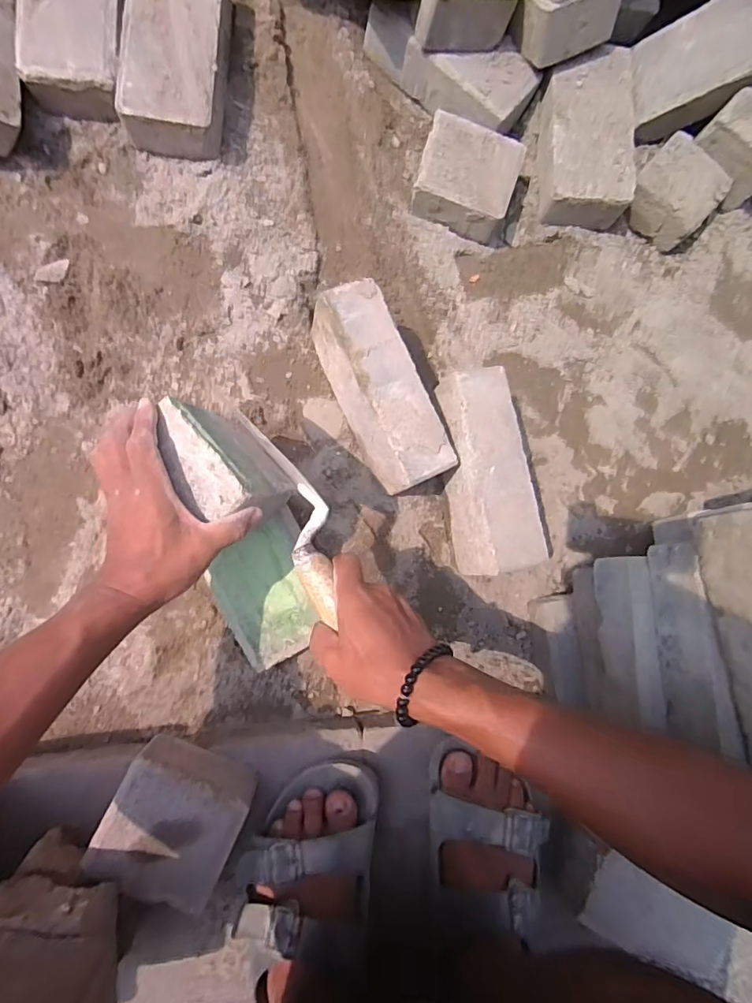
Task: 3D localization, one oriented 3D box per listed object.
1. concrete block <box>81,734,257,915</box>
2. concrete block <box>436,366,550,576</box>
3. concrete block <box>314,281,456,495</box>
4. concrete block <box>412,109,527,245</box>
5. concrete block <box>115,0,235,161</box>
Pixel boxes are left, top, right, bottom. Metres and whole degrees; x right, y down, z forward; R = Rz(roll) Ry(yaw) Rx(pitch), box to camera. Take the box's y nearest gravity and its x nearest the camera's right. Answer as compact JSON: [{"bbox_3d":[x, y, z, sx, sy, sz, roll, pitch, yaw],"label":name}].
[{"bbox_3d":[-0.172,0.273,0.426,0.107,0.059,0.101,26,81,-5],"label":"concrete block"},{"bbox_3d":[0.120,-0.031,0.536,0.069,0.084,0.207,-9,85,-9],"label":"concrete block"},{"bbox_3d":[0.002,-0.117,0.544,0.069,0.123,0.216,-26,88,-10],"label":"concrete block"},{"bbox_3d":[0.114,-0.407,0.623,0.119,0.060,0.105,18,82,-5],"label":"concrete block"},{"bbox_3d":[-0.233,-0.533,0.584,0.108,0.070,0.212,8,83,-6],"label":"concrete block"}]

